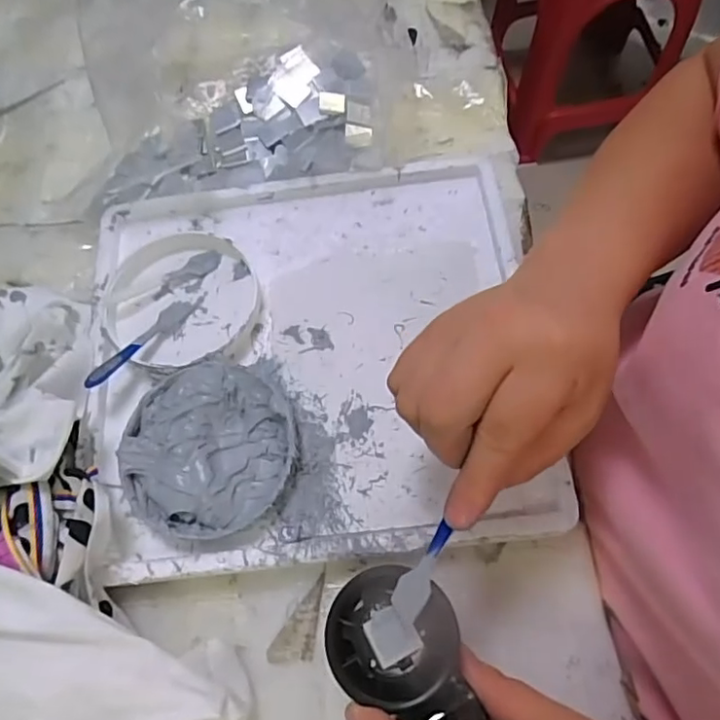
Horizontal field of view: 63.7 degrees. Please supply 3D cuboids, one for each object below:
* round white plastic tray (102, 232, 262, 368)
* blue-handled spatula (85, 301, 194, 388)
[{"bbox_3d":[-0.114,-0.039,0.374,0.097,0.014,0.090,-1,68,3],"label":"round white plastic tray"},{"bbox_3d":[-0.135,-0.011,0.358,0.013,0.009,0.082,32,56,15],"label":"blue-handled spatula"}]

